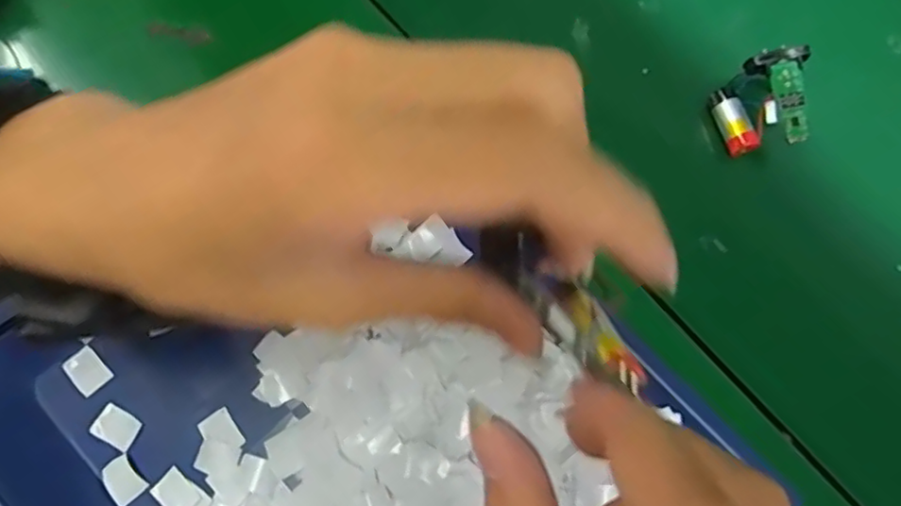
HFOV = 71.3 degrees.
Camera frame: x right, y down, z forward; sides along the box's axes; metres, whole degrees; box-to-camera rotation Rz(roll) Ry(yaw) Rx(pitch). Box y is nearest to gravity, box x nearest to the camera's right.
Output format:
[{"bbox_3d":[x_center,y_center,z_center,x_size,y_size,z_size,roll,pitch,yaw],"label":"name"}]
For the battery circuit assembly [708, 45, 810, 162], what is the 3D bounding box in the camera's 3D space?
[{"bbox_3d":[0.168,-0.083,0.344,0.045,0.026,0.052,3,77,-1],"label":"battery circuit assembly"}]

